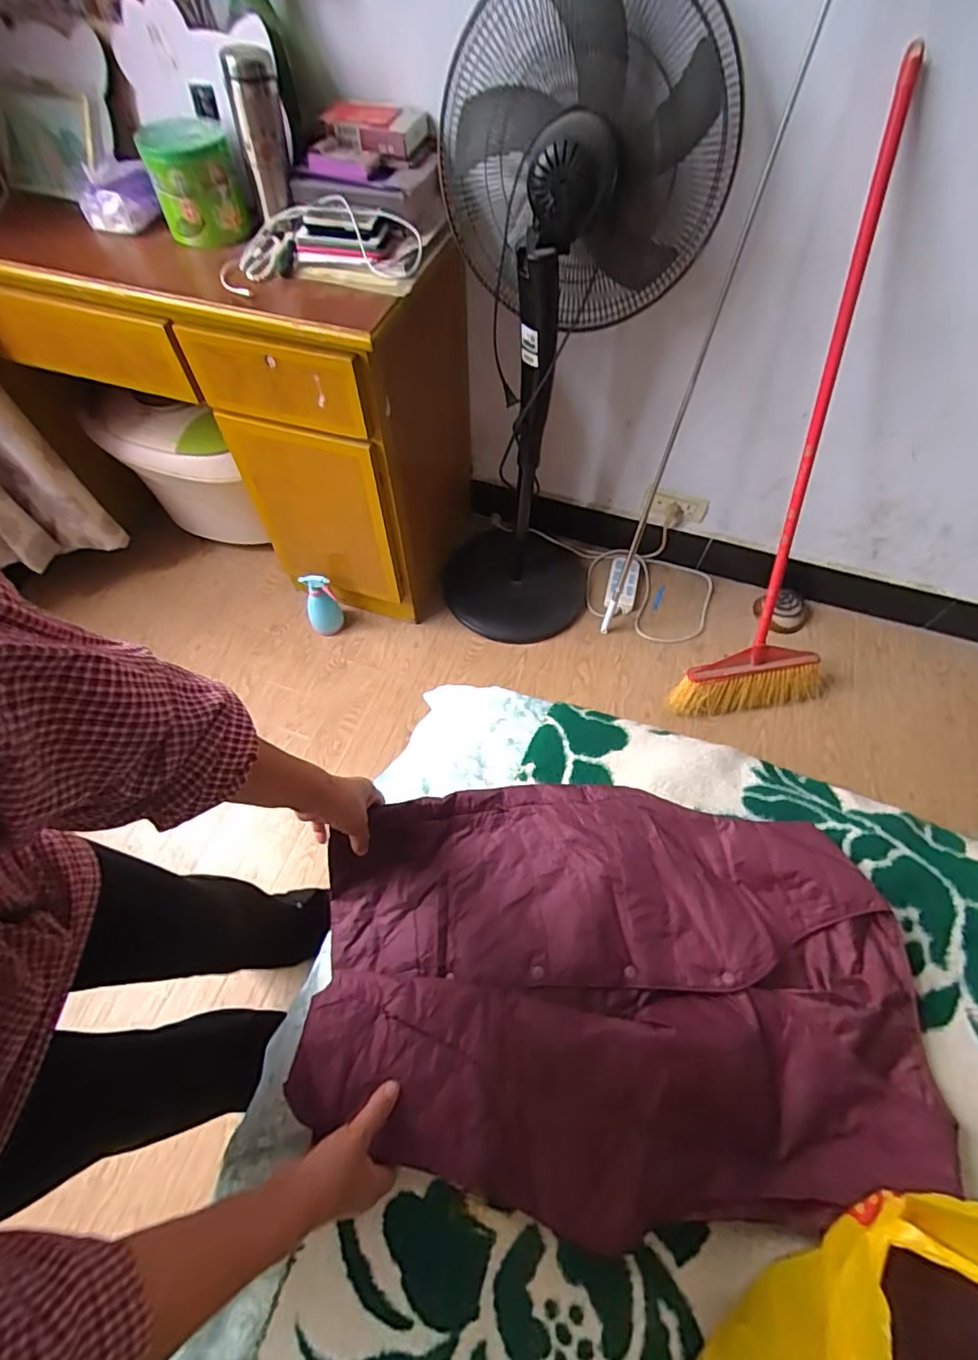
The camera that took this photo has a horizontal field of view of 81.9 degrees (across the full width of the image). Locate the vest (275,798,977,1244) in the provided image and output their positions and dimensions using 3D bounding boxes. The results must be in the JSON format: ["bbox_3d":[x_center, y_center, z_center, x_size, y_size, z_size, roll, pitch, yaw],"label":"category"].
[{"bbox_3d":[0.120,0.301,0.581,0.601,0.101,0.382,1,61,1],"label":"vest"}]

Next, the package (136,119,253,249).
[{"bbox_3d":[-0.495,-0.836,0.953,0.137,0.131,0.143,-22,63,-12],"label":"package"}]

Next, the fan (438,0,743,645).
[{"bbox_3d":[0.117,-0.567,1.142,0.453,1.053,0.419,14,62,8],"label":"fan"}]

